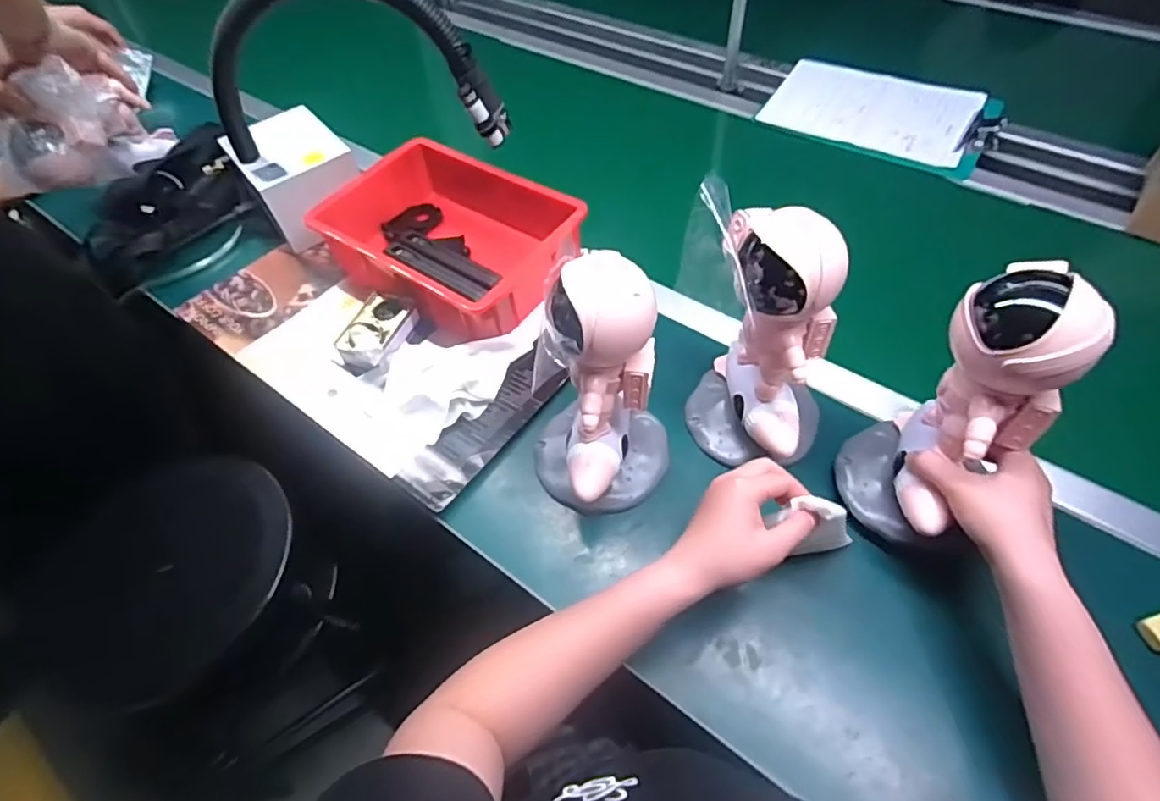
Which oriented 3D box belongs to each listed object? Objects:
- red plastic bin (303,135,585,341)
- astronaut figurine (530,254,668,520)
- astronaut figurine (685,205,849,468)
[{"bbox_3d":[-0.165,-0.209,0.743,0.297,0.085,0.219,28,61,22],"label":"red plastic bin"},{"bbox_3d":[0.016,0.001,0.495,0.131,0.223,0.115,-3,55,2],"label":"astronaut figurine"},{"bbox_3d":[0.166,-0.044,0.520,0.128,0.218,0.111,24,60,19],"label":"astronaut figurine"}]

